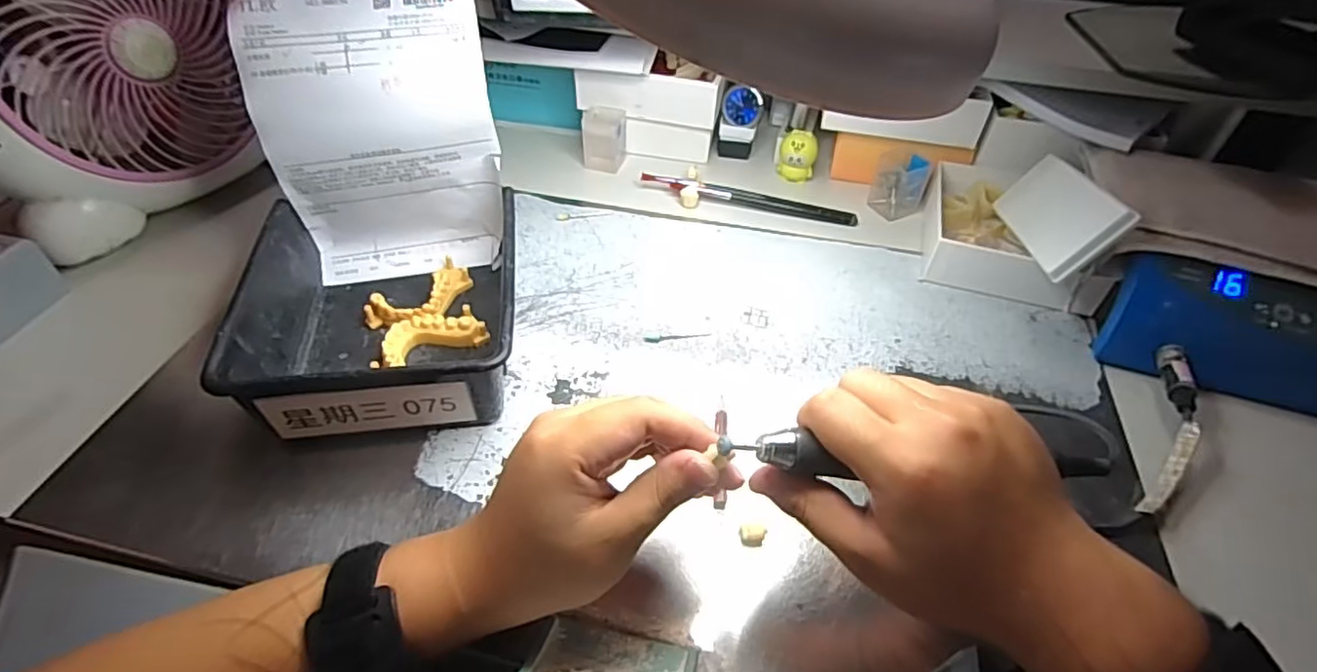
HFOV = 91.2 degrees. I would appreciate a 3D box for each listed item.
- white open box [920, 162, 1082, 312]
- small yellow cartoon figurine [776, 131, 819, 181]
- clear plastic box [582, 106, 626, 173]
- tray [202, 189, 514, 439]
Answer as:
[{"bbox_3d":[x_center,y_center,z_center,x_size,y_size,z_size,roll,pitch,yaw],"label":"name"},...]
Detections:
[{"bbox_3d":[0.274,-0.084,0.522,0.109,0.038,0.134,17,48,13],"label":"white open box"},{"bbox_3d":[0.127,-0.160,0.589,0.033,0.047,0.024,11,47,8],"label":"small yellow cartoon figurine"},{"bbox_3d":[-0.051,-0.186,0.606,0.038,0.044,0.036,8,47,5],"label":"clear plastic box"},{"bbox_3d":[-0.174,-0.015,0.423,0.160,0.069,0.163,-4,47,-7],"label":"tray"}]

